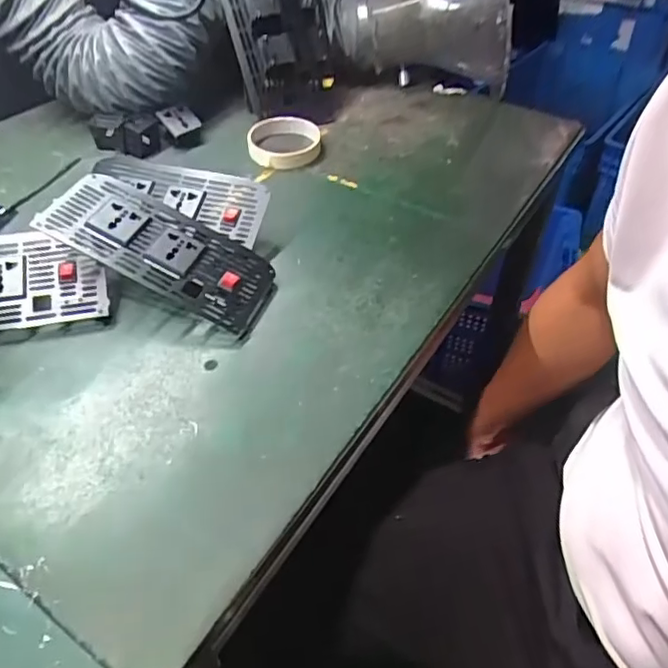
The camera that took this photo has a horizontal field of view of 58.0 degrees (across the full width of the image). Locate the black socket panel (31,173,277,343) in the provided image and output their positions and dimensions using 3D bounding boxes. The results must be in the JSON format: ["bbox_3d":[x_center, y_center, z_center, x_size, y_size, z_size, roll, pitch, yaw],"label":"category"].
[{"bbox_3d":[-0.149,-0.074,0.534,0.199,0.022,0.093,28,49,-3],"label":"black socket panel"}]

